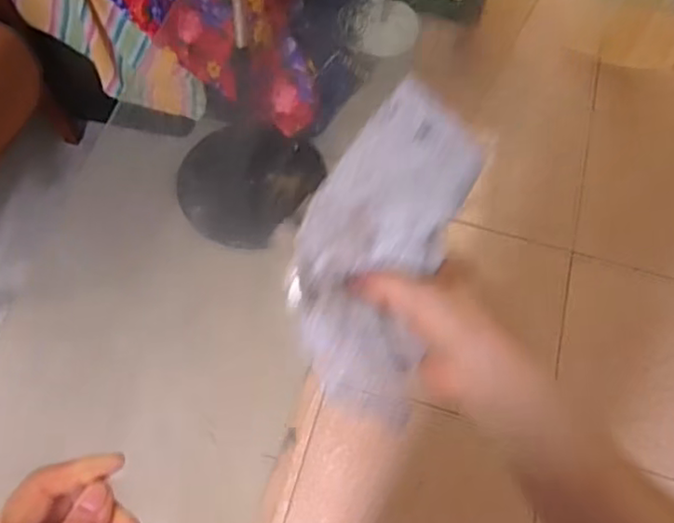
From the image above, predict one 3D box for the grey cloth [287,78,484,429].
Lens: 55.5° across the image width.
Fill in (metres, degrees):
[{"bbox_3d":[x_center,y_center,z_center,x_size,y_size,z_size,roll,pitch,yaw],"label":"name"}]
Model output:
[{"bbox_3d":[0.026,-0.011,0.407,0.093,0.034,0.201,15,78,5],"label":"grey cloth"}]

